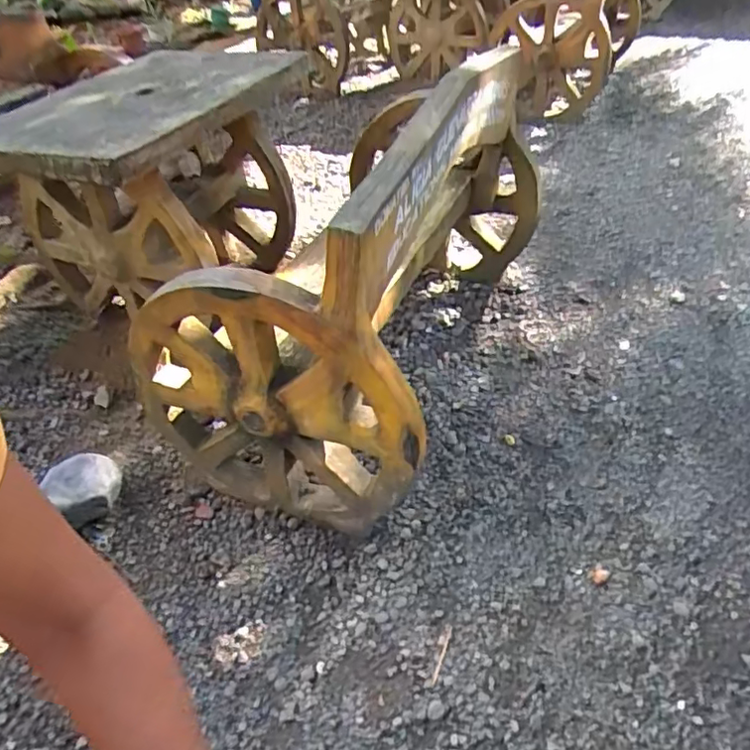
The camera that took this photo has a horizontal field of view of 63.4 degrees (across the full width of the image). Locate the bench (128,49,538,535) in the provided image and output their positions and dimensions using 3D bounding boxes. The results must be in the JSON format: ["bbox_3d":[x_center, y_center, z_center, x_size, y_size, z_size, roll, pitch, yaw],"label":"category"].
[{"bbox_3d":[-0.034,-0.331,1.611,0.654,0.819,1.227,12,44,17],"label":"bench"}]

